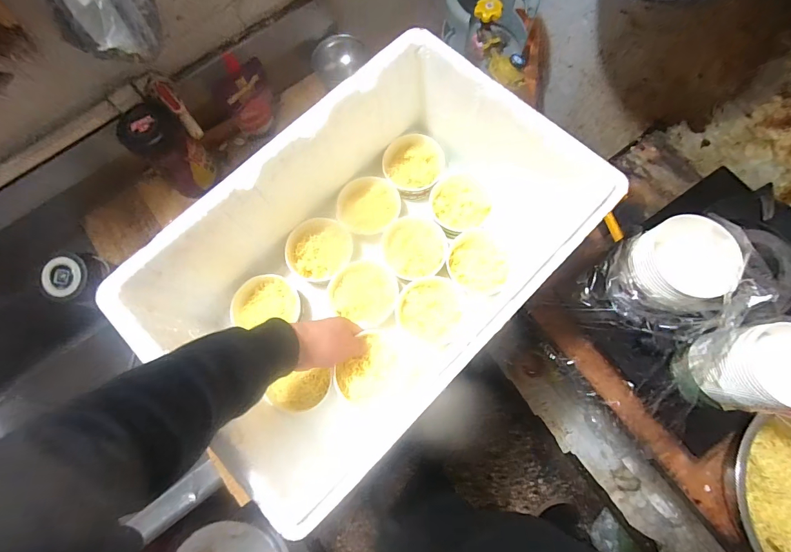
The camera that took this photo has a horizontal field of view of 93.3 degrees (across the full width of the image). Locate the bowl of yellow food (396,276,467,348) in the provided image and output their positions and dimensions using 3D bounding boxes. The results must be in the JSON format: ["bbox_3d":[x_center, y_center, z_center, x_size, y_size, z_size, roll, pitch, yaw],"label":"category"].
[{"bbox_3d":[0.056,0.055,0.575,0.105,0.049,0.098,0,74,2],"label":"bowl of yellow food"}]

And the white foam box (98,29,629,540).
[{"bbox_3d":[-0.035,-0.016,0.514,0.516,0.201,0.345,-44,78,-10],"label":"white foam box"}]

